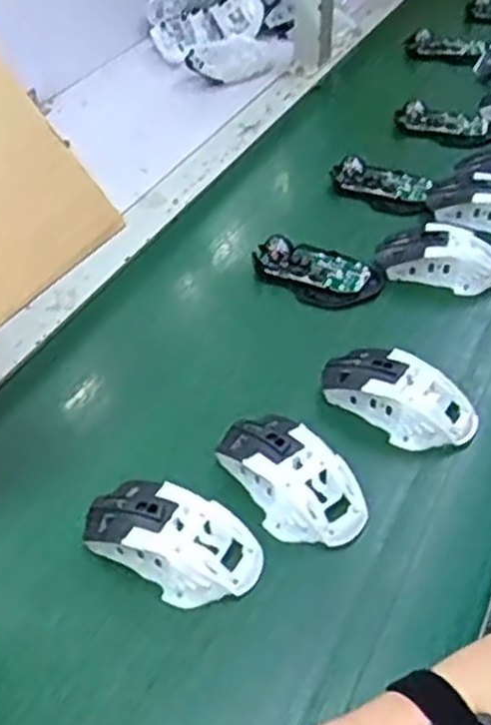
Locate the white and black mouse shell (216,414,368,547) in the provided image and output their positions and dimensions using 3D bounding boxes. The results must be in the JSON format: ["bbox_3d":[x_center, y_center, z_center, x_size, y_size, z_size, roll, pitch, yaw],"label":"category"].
[{"bbox_3d":[0.032,0.076,0.541,0.068,0.042,0.114,-27,49,-23],"label":"white and black mouse shell"}]

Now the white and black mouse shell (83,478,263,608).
[{"bbox_3d":[-0.047,0.108,0.503,0.113,0.033,0.058,20,48,22],"label":"white and black mouse shell"}]

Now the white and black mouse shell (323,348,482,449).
[{"bbox_3d":[0.113,0.021,0.589,0.113,0.037,0.056,28,51,28],"label":"white and black mouse shell"}]

